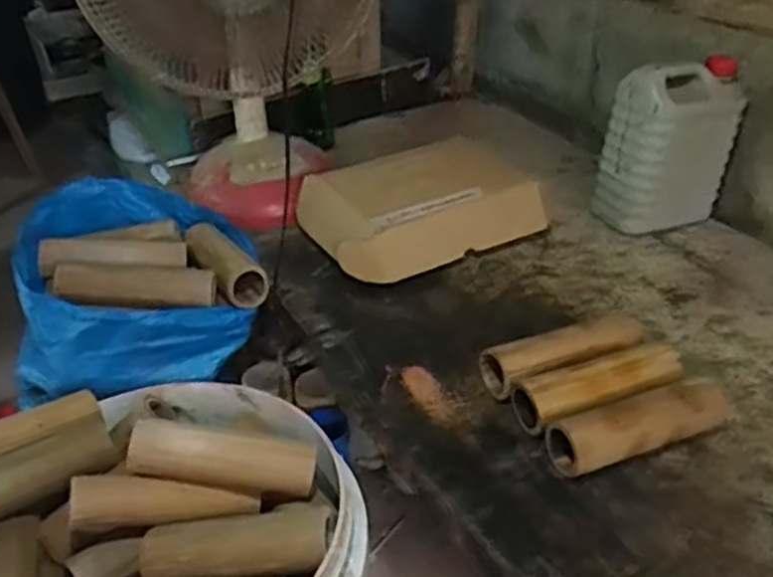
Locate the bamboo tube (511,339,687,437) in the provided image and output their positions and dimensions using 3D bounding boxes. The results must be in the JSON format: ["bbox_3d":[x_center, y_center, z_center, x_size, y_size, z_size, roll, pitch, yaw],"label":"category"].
[{"bbox_3d":[0.227,0.108,0.768,0.183,0.051,0.065,-11,34,-17],"label":"bamboo tube"}]

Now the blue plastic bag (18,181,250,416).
[{"bbox_3d":[-0.333,-0.010,0.964,0.306,0.157,0.304,-14,35,-21],"label":"blue plastic bag"}]

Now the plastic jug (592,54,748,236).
[{"bbox_3d":[0.409,-0.202,1.066,0.164,0.232,0.107,-17,36,-25],"label":"plastic jug"}]

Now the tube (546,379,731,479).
[{"bbox_3d":[0.251,0.133,0.722,0.186,0.060,0.047,-12,35,-18],"label":"tube"}]

